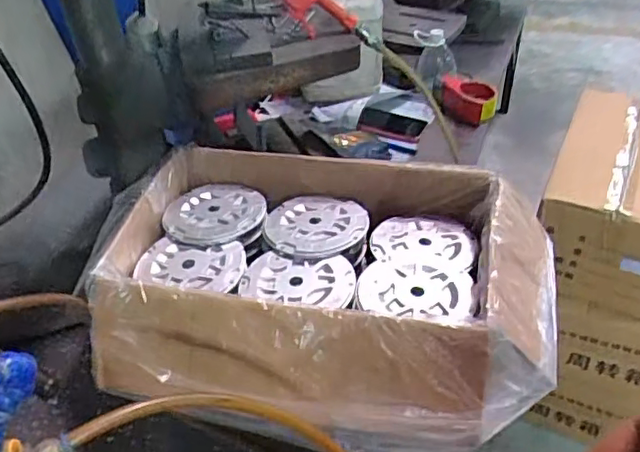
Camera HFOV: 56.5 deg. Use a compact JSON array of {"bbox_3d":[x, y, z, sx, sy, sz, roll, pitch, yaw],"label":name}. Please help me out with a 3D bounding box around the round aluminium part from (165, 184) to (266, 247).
[{"bbox_3d":[-0.143,-0.018,0.817,0.129,0.012,0.124,-3,41,3],"label":"round aluminium part"}]

